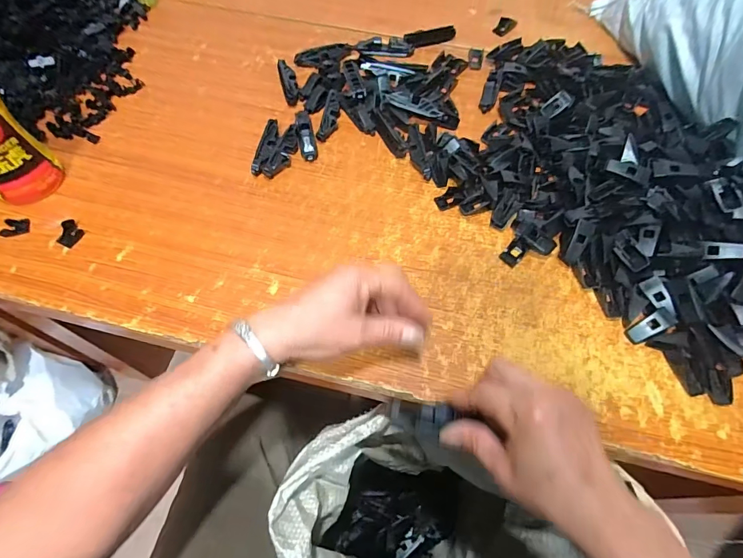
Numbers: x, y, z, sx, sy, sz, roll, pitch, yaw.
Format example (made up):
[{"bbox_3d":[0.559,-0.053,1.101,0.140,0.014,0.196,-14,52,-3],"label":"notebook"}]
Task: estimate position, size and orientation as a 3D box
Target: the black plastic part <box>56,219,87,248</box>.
[{"bbox_3d":[-0.304,-0.046,0.419,0.020,0.011,0.025,27,65,12],"label":"black plastic part"}]

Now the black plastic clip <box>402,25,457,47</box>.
[{"bbox_3d":[0.084,-0.339,0.584,0.076,0.012,0.021,-19,64,-11],"label":"black plastic clip"}]

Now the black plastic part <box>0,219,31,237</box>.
[{"bbox_3d":[-0.361,-0.054,0.421,0.022,0.011,0.021,-25,65,-14],"label":"black plastic part"}]

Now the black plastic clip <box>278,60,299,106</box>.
[{"bbox_3d":[-0.105,-0.252,0.531,0.019,0.014,0.062,-10,63,-7],"label":"black plastic clip"}]

